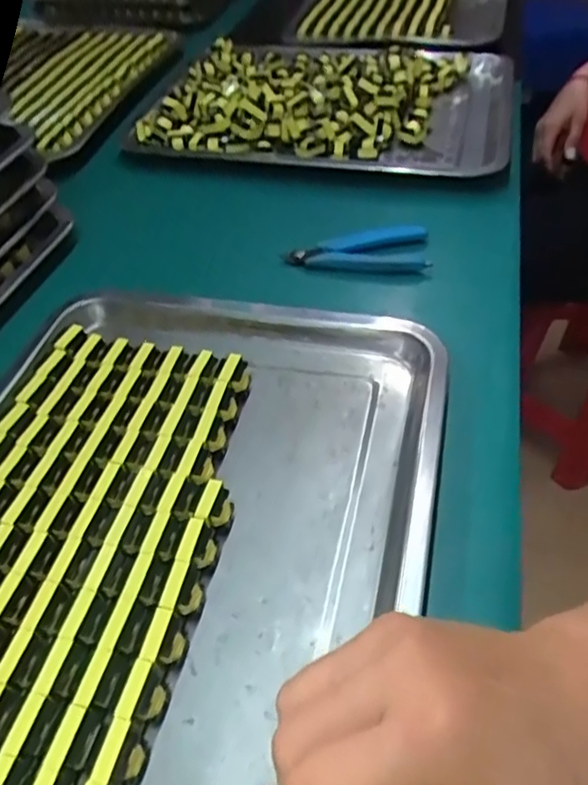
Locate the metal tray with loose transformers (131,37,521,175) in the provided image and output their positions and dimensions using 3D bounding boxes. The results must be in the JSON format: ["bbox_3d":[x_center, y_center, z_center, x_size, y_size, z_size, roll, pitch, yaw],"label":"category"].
[{"bbox_3d":[0.039,-0.327,0.656,0.373,0.044,0.296,9,50,15],"label":"metal tray with loose transformers"}]

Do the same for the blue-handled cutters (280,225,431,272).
[{"bbox_3d":[0.050,-0.118,0.495,0.114,0.009,0.050,-1,49,6],"label":"blue-handled cutters"}]

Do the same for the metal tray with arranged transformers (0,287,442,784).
[{"bbox_3d":[-0.078,0.081,0.323,0.282,0.032,0.389,6,50,12],"label":"metal tray with arranged transformers"}]

